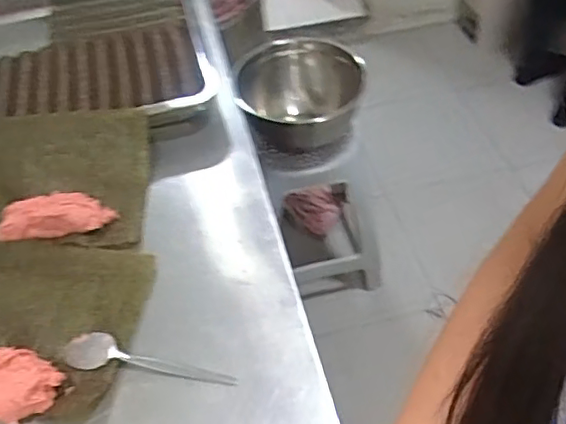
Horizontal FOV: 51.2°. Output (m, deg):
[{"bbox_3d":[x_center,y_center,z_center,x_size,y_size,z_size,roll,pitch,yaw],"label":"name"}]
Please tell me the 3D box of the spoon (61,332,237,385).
[{"bbox_3d":[-0.126,0.140,0.550,0.165,0.011,0.035,9,50,10],"label":"spoon"}]

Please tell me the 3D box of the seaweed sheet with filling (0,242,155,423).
[{"bbox_3d":[-0.247,0.105,0.578,0.197,0.031,0.190,5,49,6],"label":"seaweed sheet with filling"}]

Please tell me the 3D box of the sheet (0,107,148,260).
[{"bbox_3d":[-0.263,-0.038,0.686,0.201,0.054,0.182,-5,49,-2],"label":"sheet"}]

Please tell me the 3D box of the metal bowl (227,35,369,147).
[{"bbox_3d":[0.037,-0.228,1.254,0.265,0.158,0.265,-2,49,2],"label":"metal bowl"}]

